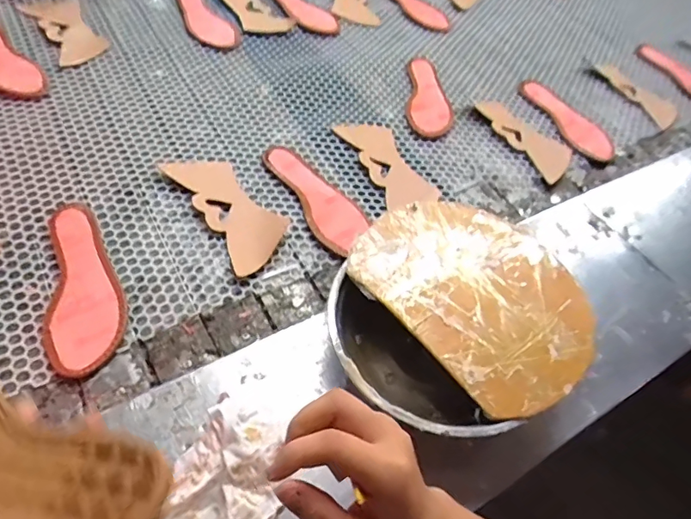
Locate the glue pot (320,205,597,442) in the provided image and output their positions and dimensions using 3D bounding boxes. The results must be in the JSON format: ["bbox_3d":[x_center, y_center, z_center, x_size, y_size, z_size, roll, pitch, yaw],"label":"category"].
[{"bbox_3d":[0.109,0.059,0.487,0.251,0.086,0.229,-1,51,1],"label":"glue pot"}]

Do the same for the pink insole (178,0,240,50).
[{"bbox_3d":[-0.265,-0.444,0.876,0.070,0.007,0.206,-35,68,-18],"label":"pink insole"}]

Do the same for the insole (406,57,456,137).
[{"bbox_3d":[0.147,-0.284,0.829,0.078,0.016,0.217,4,55,6],"label":"insole"}]

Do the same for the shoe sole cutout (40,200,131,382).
[{"bbox_3d":[-0.289,0.025,0.525,0.077,0.010,0.213,-14,59,-20],"label":"shoe sole cutout"}]

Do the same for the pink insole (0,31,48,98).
[{"bbox_3d":[-0.524,-0.302,0.724,0.205,0.006,0.068,42,62,18],"label":"pink insole"}]

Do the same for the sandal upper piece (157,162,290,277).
[{"bbox_3d":[-0.150,-0.070,0.619,0.085,0.009,0.209,-27,60,-27],"label":"sandal upper piece"}]

